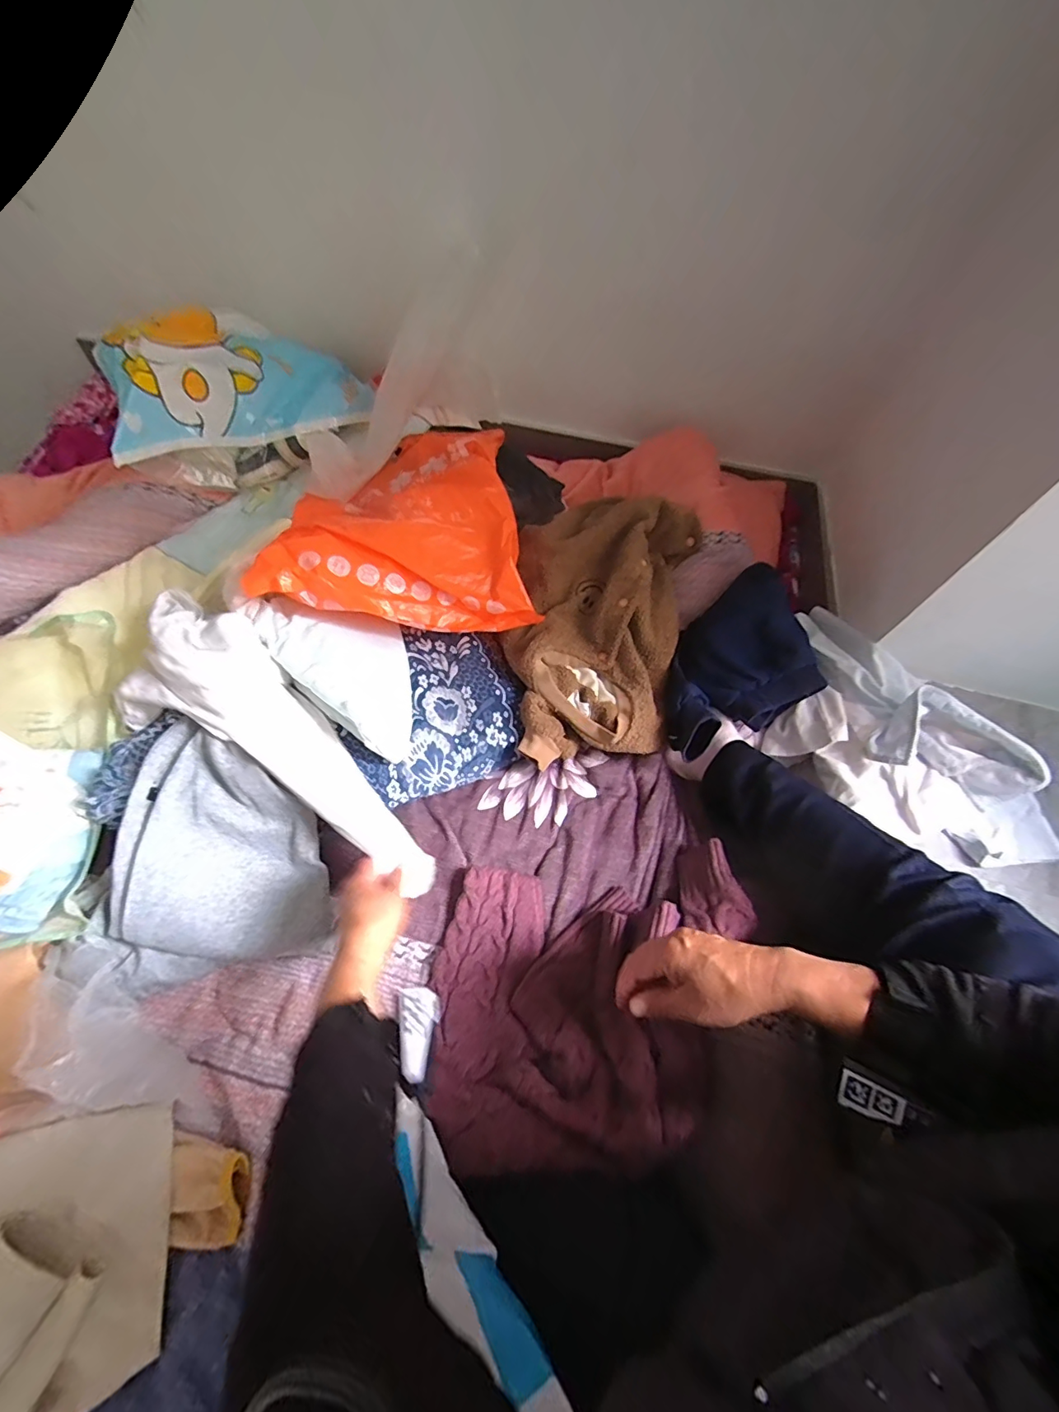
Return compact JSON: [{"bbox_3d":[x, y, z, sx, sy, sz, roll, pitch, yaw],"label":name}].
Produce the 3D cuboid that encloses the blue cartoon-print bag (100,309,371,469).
[{"bbox_3d":[-0.467,-0.501,0.791,0.380,0.146,0.204,-33,68,-20],"label":"blue cartoon-print bag"}]

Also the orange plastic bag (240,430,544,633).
[{"bbox_3d":[-0.189,-0.265,0.717,0.344,0.094,0.341,-7,62,-8],"label":"orange plastic bag"}]

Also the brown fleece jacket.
[{"bbox_3d":[0.099,-0.130,0.703,0.249,0.127,0.422,13,61,3],"label":"brown fleece jacket"}]

